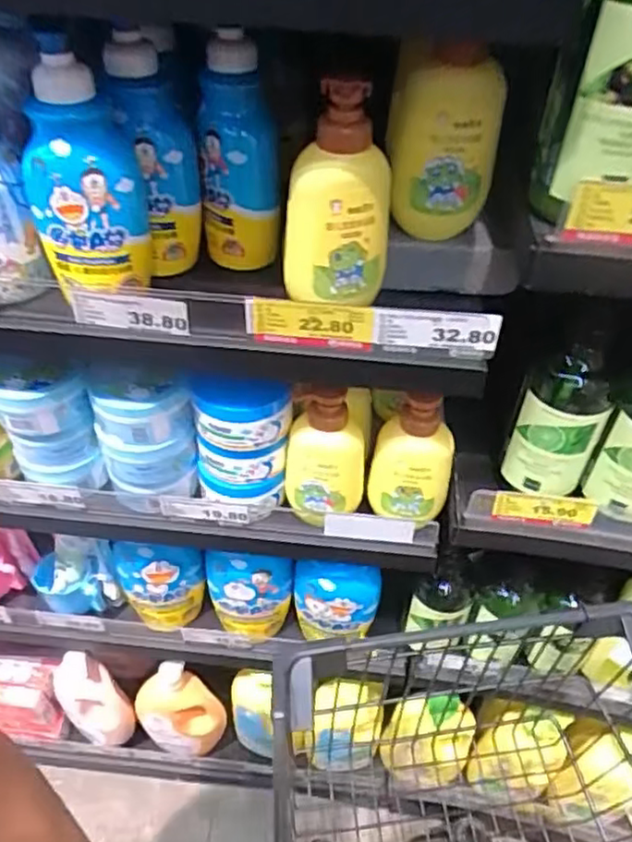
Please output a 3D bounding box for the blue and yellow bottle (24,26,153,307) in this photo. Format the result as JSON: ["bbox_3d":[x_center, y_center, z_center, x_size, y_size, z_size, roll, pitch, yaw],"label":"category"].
[{"bbox_3d":[-0.163,-0.171,0.462,0.076,0.170,0.064,-10,46,-13],"label":"blue and yellow bottle"}]

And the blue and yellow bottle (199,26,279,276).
[{"bbox_3d":[-0.061,-0.205,0.517,0.058,0.183,0.065,-6,45,-9],"label":"blue and yellow bottle"}]

